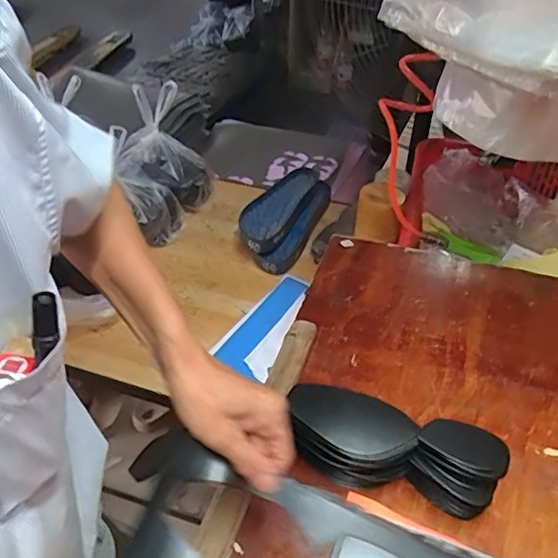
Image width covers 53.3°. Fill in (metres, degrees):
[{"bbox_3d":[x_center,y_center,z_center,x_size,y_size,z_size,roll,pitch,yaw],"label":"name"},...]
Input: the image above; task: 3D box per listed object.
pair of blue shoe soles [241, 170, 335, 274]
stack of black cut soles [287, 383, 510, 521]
[{"bbox_3d":[0.012,-0.133,1.198,0.134,0.081,0.295,18,45,18],"label":"pair of blue shoe soles"},{"bbox_3d":[0.104,0.169,0.545,0.208,0.081,0.063,12,44,12],"label":"stack of black cut soles"}]

